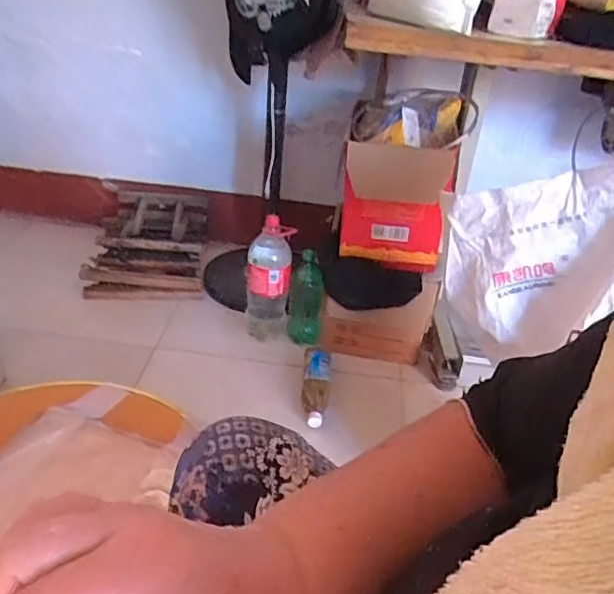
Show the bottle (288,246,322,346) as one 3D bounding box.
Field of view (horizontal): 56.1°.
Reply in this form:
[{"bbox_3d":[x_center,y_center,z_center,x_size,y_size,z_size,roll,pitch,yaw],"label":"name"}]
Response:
[{"bbox_3d":[-0.003,0.007,1.421,0.075,0.231,0.066,1,32,-8],"label":"bottle"}]

